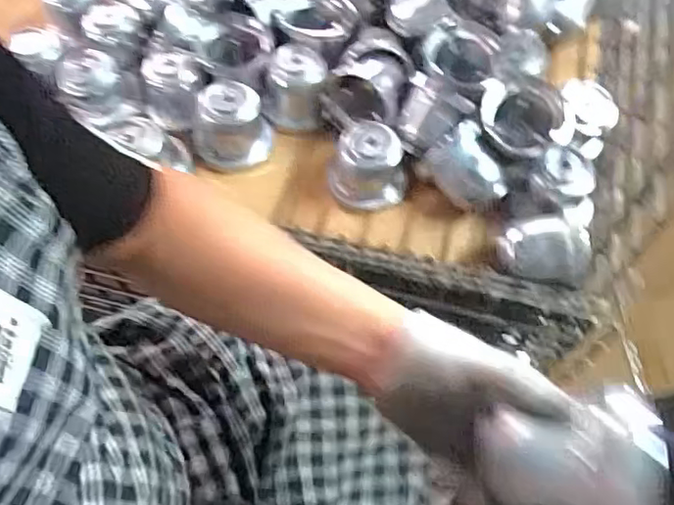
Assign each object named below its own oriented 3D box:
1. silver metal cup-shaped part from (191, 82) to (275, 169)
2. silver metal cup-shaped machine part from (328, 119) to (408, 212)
[{"bbox_3d":[-0.124,-0.147,0.701,0.084,0.074,0.074,10,64,7],"label":"silver metal cup-shaped part"},{"bbox_3d":[0.035,-0.098,0.684,0.087,0.070,0.071,0,63,2],"label":"silver metal cup-shaped machine part"}]

